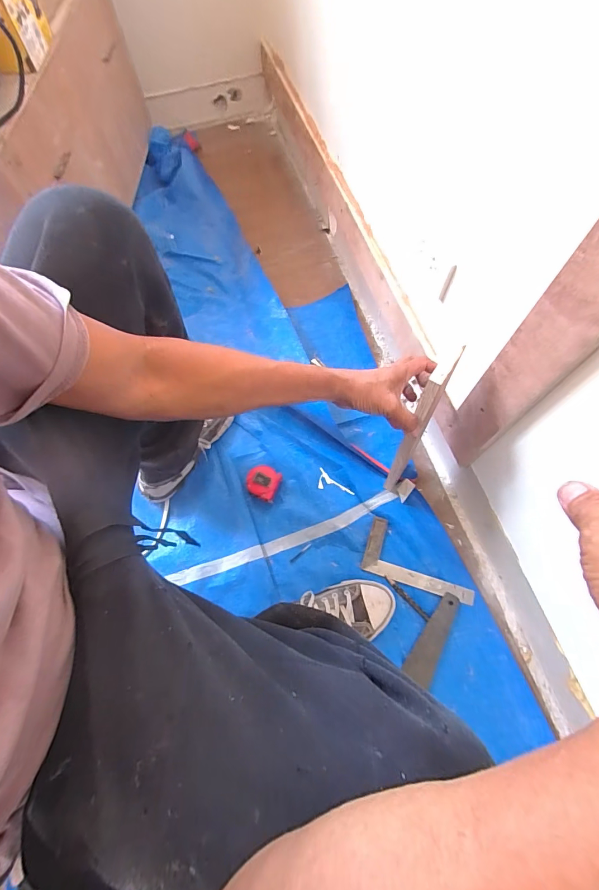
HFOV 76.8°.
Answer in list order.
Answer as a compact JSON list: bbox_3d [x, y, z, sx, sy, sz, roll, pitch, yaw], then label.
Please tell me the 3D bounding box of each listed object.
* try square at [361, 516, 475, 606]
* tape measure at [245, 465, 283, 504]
[{"bbox_3d":[0.224,0.214,0.705,0.199,0.013,0.099,17,68,9],"label":"try square"},{"bbox_3d":[-0.073,0.076,0.753,0.061,0.036,0.063,18,68,10],"label":"tape measure"}]

